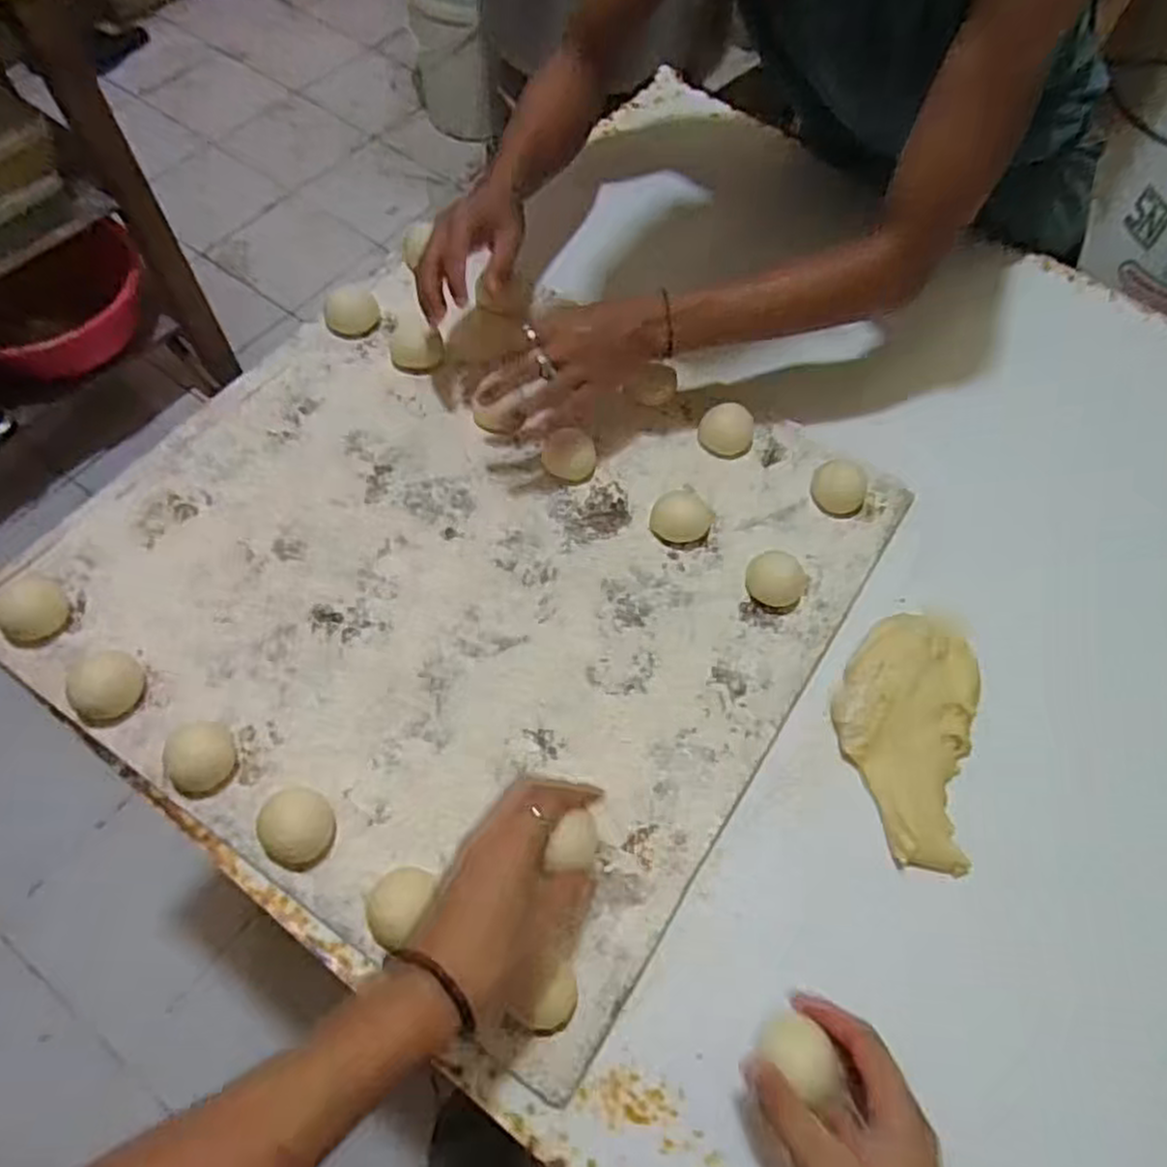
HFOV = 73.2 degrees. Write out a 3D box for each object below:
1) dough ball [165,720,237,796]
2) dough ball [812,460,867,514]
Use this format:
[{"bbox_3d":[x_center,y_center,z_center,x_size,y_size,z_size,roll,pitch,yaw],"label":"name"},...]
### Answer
[{"bbox_3d":[-0.267,0.119,0.549,0.041,0.032,0.043,41,66,15],"label":"dough ball"},{"bbox_3d":[0.226,-0.085,0.693,0.049,0.037,0.040,26,64,10],"label":"dough ball"}]

